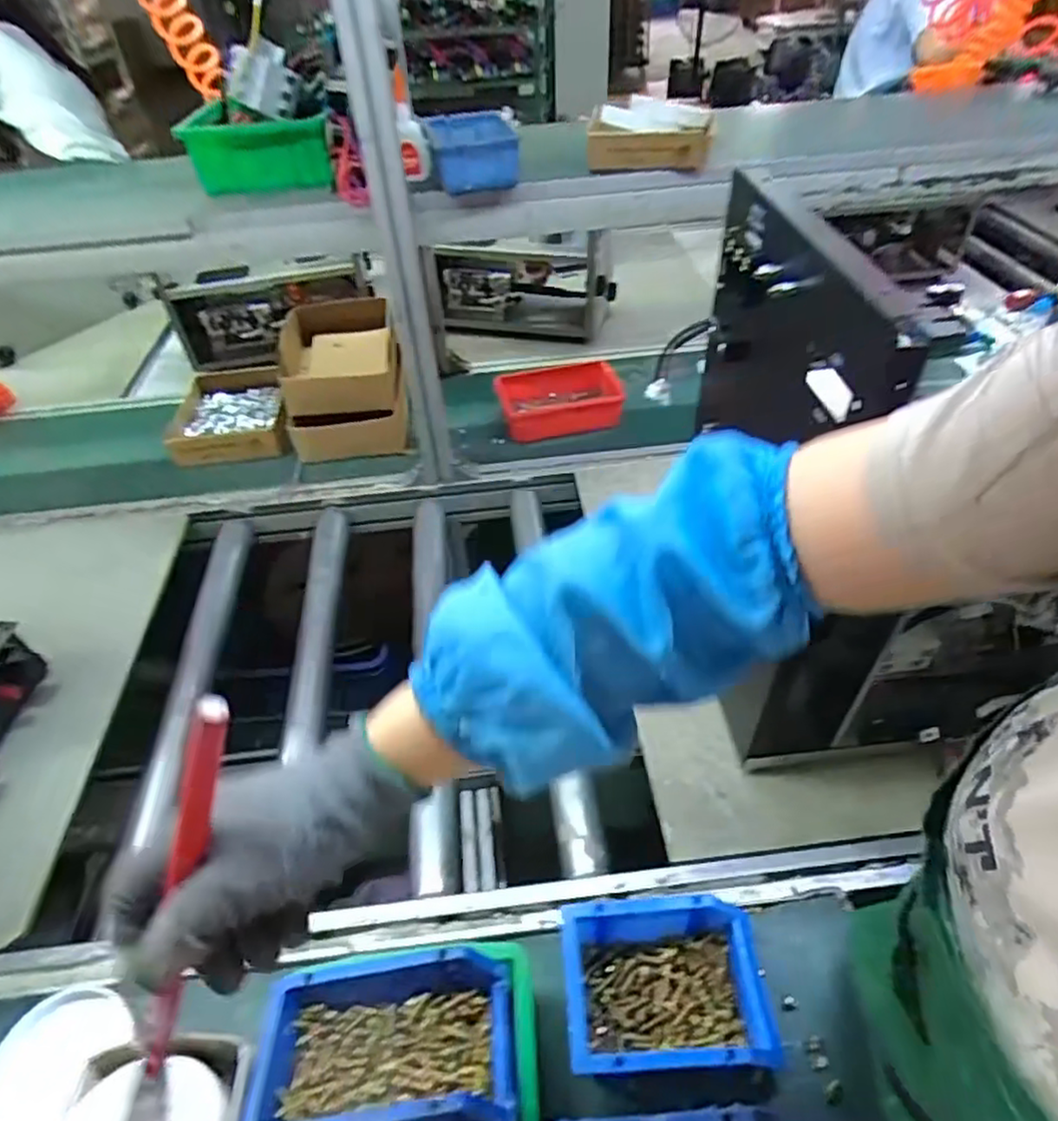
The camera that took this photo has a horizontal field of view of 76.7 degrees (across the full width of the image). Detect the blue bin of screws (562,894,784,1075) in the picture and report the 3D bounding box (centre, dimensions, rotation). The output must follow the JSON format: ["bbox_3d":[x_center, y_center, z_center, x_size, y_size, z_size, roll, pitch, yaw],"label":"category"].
[{"bbox_3d":[0.106,0.326,0.510,0.152,0.068,0.106,-4,44,1],"label":"blue bin of screws"}]

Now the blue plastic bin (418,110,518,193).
[{"bbox_3d":[-0.071,-0.484,0.795,0.094,0.059,0.138,-12,44,-7],"label":"blue plastic bin"}]

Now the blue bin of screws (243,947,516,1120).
[{"bbox_3d":[-0.095,0.323,0.448,0.170,0.061,0.101,-6,44,-2],"label":"blue bin of screws"}]

